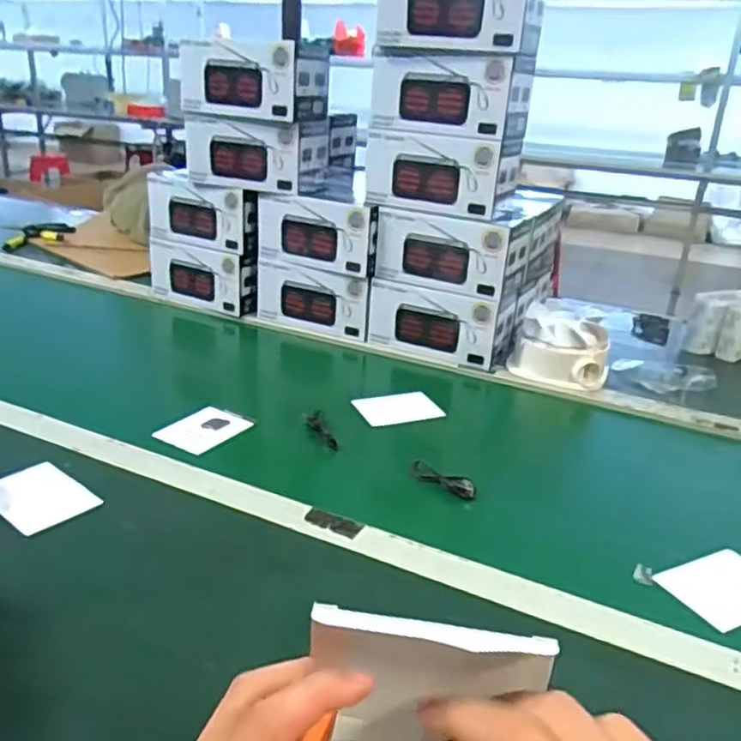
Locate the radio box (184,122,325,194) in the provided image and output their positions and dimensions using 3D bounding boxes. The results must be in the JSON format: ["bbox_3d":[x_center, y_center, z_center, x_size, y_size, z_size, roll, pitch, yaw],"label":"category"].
[{"bbox_3d":[-0.172,-0.330,1.032,0.188,0.094,0.112,15,25,25],"label":"radio box"}]

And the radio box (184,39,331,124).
[{"bbox_3d":[-0.168,-0.423,0.988,0.191,0.096,0.118,15,25,25],"label":"radio box"}]

